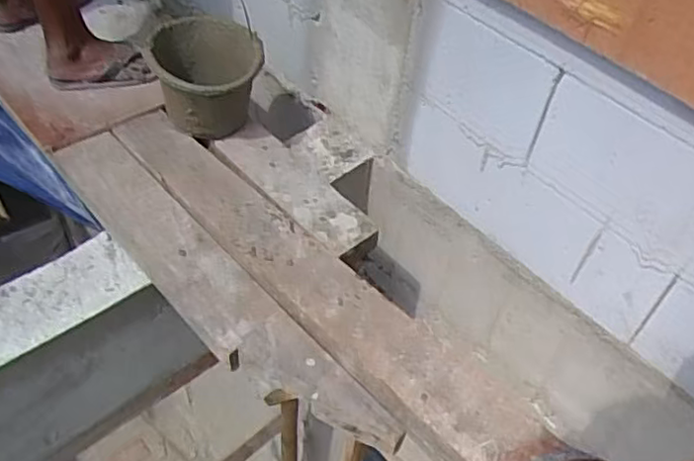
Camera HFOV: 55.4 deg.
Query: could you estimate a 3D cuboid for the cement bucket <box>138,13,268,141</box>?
[{"bbox_3d":[-0.276,-0.295,1.309,0.203,0.165,0.238,-5,50,-10],"label":"cement bucket"}]

